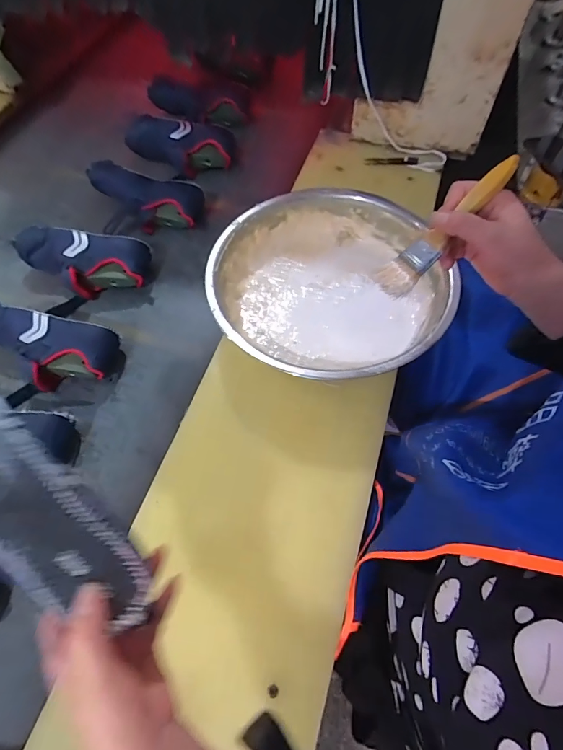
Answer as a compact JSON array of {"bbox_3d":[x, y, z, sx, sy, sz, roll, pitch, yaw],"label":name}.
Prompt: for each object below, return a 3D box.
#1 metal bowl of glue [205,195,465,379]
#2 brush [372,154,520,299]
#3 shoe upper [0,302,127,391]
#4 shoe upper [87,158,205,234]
[{"bbox_3d":[0.059,-0.124,0.585,0.309,0.088,0.326,0,60,0],"label":"metal bowl of glue"},{"bbox_3d":[0.156,-0.139,0.383,0.155,0.012,0.034,-46,64,20],"label":"brush"},{"bbox_3d":[-0.380,-0.037,0.635,0.237,0.080,0.114,9,61,5],"label":"shoe upper"},{"bbox_3d":[-0.285,-0.352,0.814,0.239,0.072,0.106,10,61,6],"label":"shoe upper"}]

